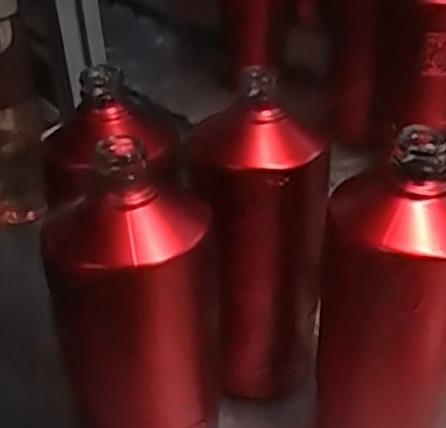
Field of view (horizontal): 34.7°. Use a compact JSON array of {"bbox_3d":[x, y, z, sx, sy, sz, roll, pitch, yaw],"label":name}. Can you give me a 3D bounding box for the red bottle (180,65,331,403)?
[{"bbox_3d":[0.024,0.024,0.443,0.075,0.190,0.081,-7,33,-3],"label":"red bottle"}]

